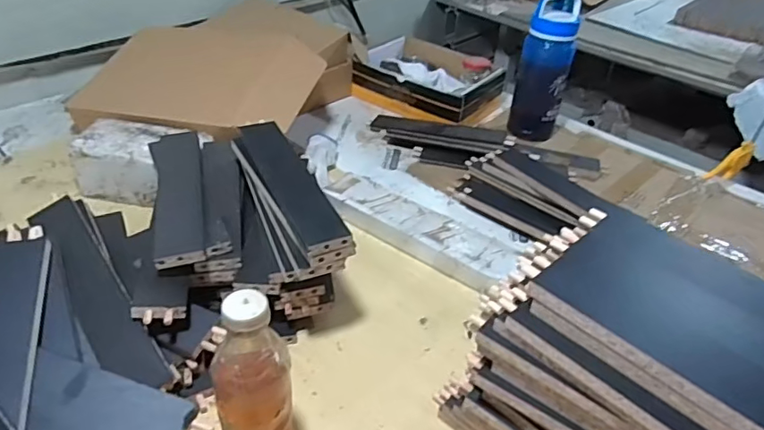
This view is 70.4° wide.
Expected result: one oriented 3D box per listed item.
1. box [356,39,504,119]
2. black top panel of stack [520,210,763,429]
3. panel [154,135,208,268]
[{"bbox_3d":[0.109,-0.326,1.297,0.321,0.102,0.243,28,44,28],"label":"box"},{"bbox_3d":[0.286,0.098,0.445,0.171,0.022,0.322,-28,48,-34],"label":"black top panel of stack"},{"bbox_3d":[-0.266,-0.031,0.715,0.056,0.011,0.288,-8,39,-15],"label":"panel"}]

